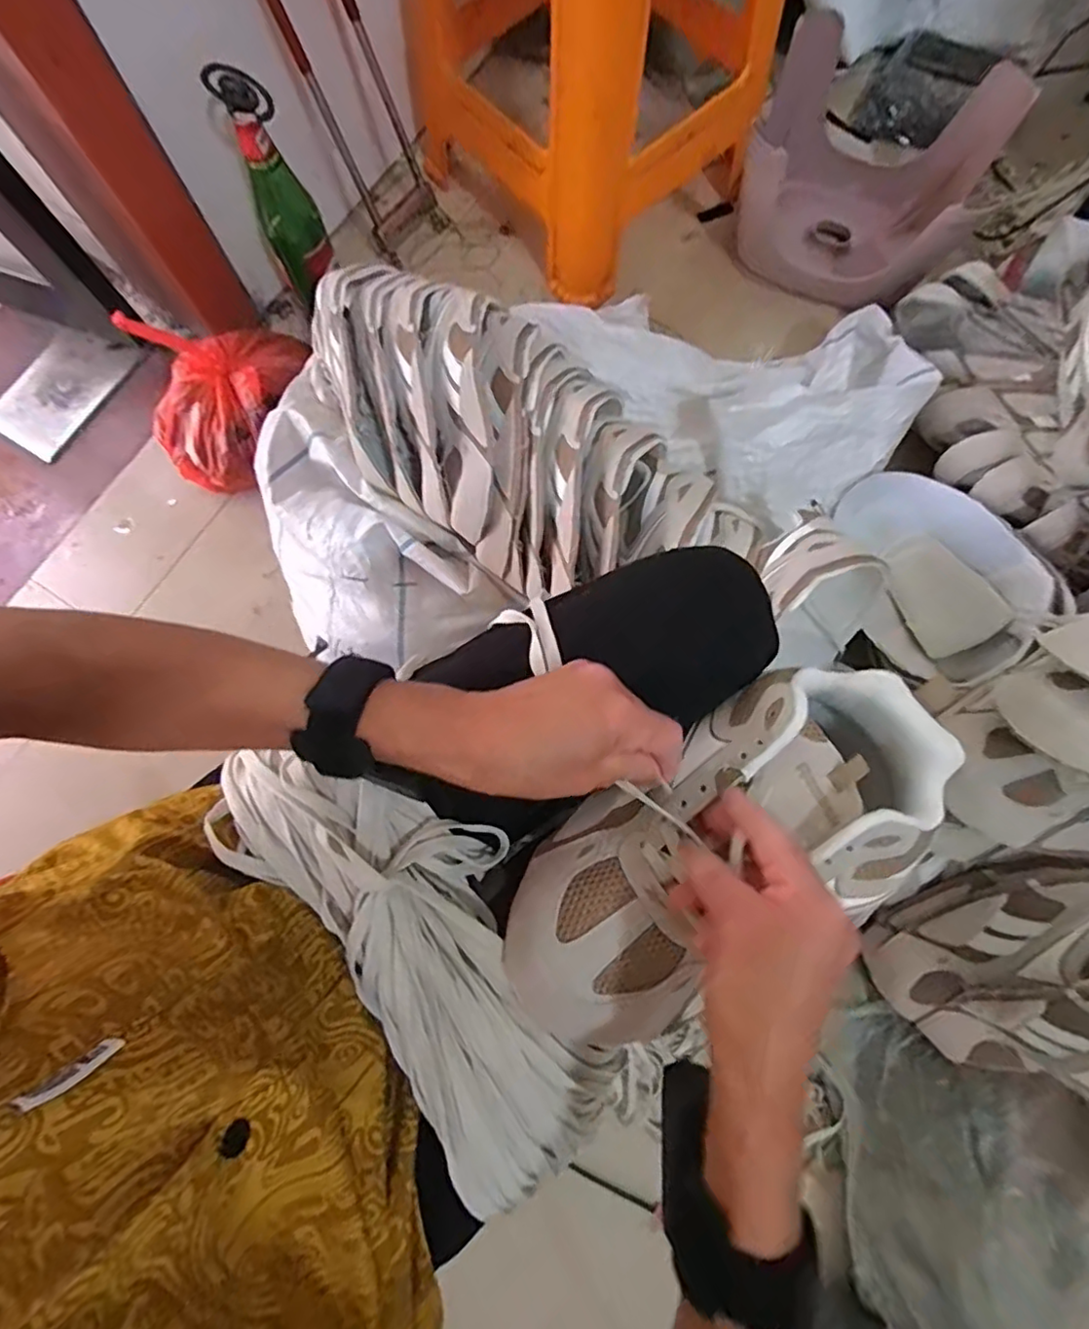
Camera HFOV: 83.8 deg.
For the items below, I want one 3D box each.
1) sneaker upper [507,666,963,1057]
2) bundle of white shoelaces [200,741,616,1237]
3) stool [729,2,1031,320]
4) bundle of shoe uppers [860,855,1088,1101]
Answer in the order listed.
[{"bbox_3d":[0.103,0.104,0.337,0.263,0.077,0.129,-33,79,-6],"label":"sneaker upper"},{"bbox_3d":[-0.068,0.149,0.337,0.122,0.049,0.287,-39,80,-8],"label":"bundle of white shoelaces"},{"bbox_3d":[0.412,-0.642,0.820,0.301,0.174,0.247,26,79,6],"label":"stool"},{"bbox_3d":[0.431,0.269,0.500,0.185,0.217,0.184,0,77,0],"label":"bundle of shoe uppers"}]

